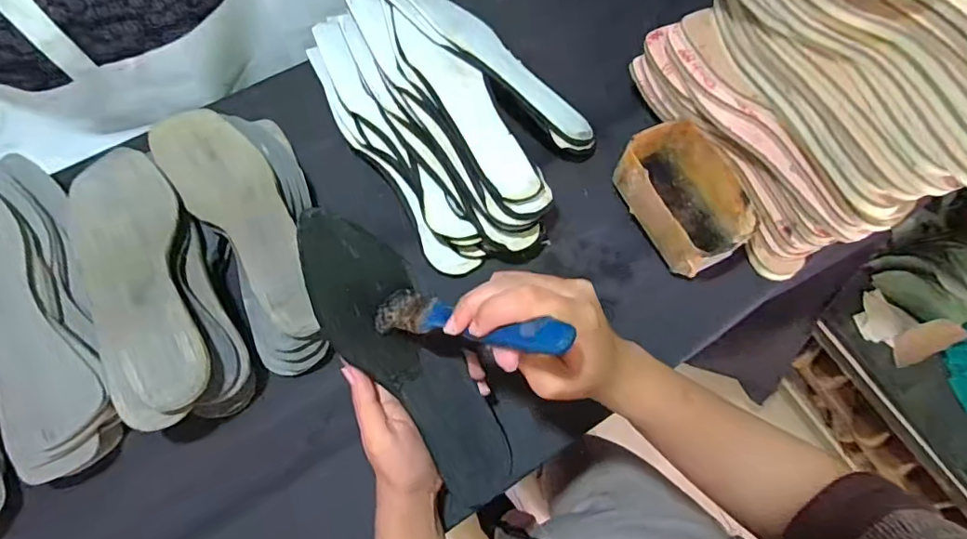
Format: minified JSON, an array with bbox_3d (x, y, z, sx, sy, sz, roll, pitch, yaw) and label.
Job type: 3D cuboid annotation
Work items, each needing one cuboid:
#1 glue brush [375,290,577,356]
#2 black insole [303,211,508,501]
[{"bbox_3d":[-0.016,0.030,0.310,0.016,0.158,0.030,41,67,-32],"label":"glue brush"},{"bbox_3d":[-0.051,0.069,0.382,0.069,0.006,0.247,-38,108,-24],"label":"black insole"}]

